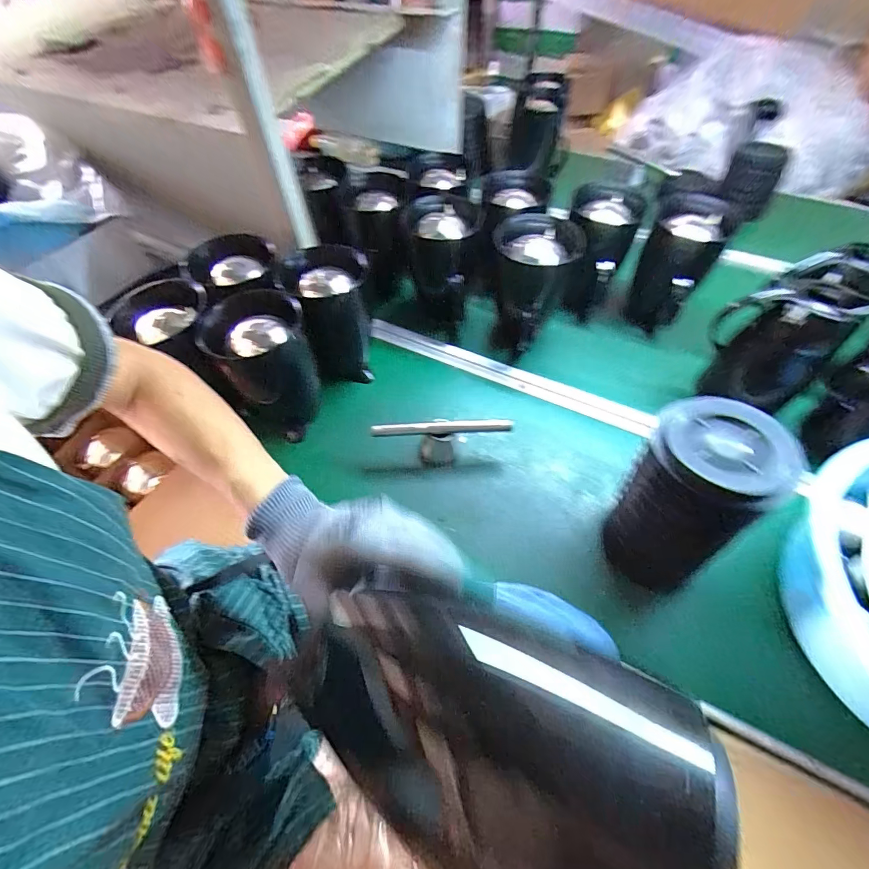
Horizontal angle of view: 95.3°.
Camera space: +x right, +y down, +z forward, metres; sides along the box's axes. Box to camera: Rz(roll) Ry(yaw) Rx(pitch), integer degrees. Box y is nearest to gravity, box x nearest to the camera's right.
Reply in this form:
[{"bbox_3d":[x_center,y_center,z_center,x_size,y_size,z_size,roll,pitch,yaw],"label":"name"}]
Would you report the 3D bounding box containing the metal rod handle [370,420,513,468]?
[{"bbox_3d":[0.009,0.013,0.583,0.200,0.074,0.044,-3,57,-3],"label":"metal rod handle"}]

